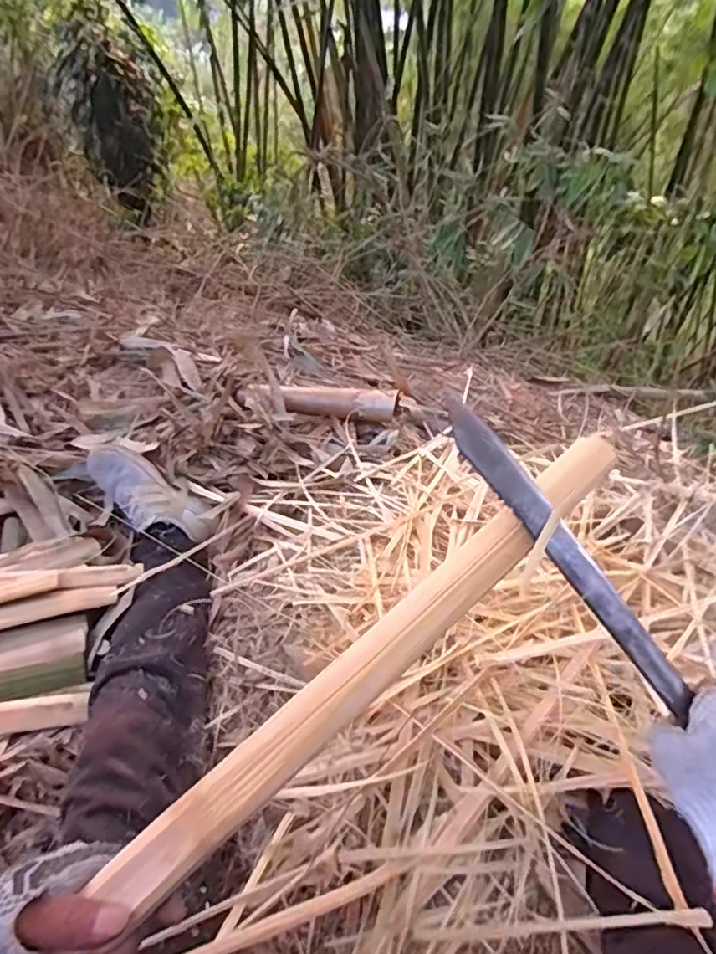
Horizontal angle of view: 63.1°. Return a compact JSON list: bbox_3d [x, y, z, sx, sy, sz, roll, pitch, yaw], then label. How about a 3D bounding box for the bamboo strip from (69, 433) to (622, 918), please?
[{"bbox_3d":[0.038,0.107,0.420,0.470,0.013,0.037,-37,62,-21],"label":"bamboo strip"}]

